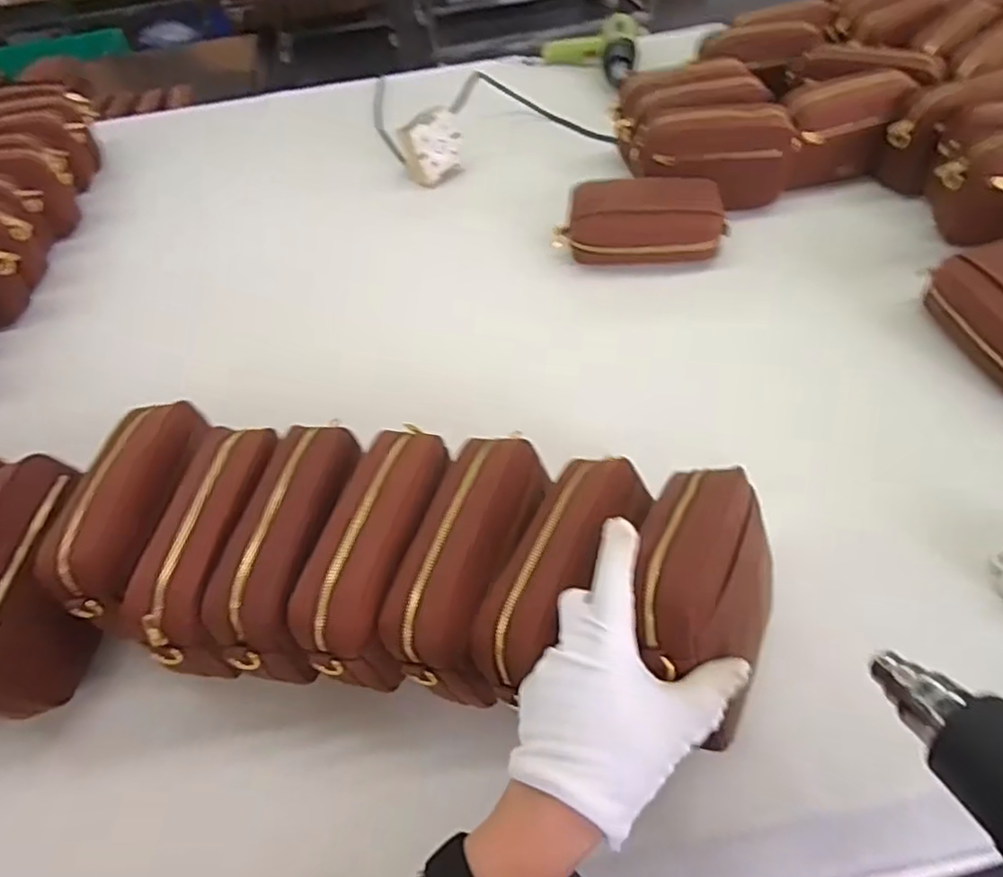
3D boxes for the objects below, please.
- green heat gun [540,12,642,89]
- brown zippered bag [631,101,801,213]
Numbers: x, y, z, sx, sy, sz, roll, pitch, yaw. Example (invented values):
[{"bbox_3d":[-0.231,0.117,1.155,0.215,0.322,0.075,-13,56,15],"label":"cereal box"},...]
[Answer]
[{"bbox_3d":[0.166,-0.704,1.188,0.181,0.066,0.186,1,51,7],"label":"green heat gun"},{"bbox_3d":[0.279,-0.374,0.858,0.207,0.108,0.079,7,52,12],"label":"brown zippered bag"}]

